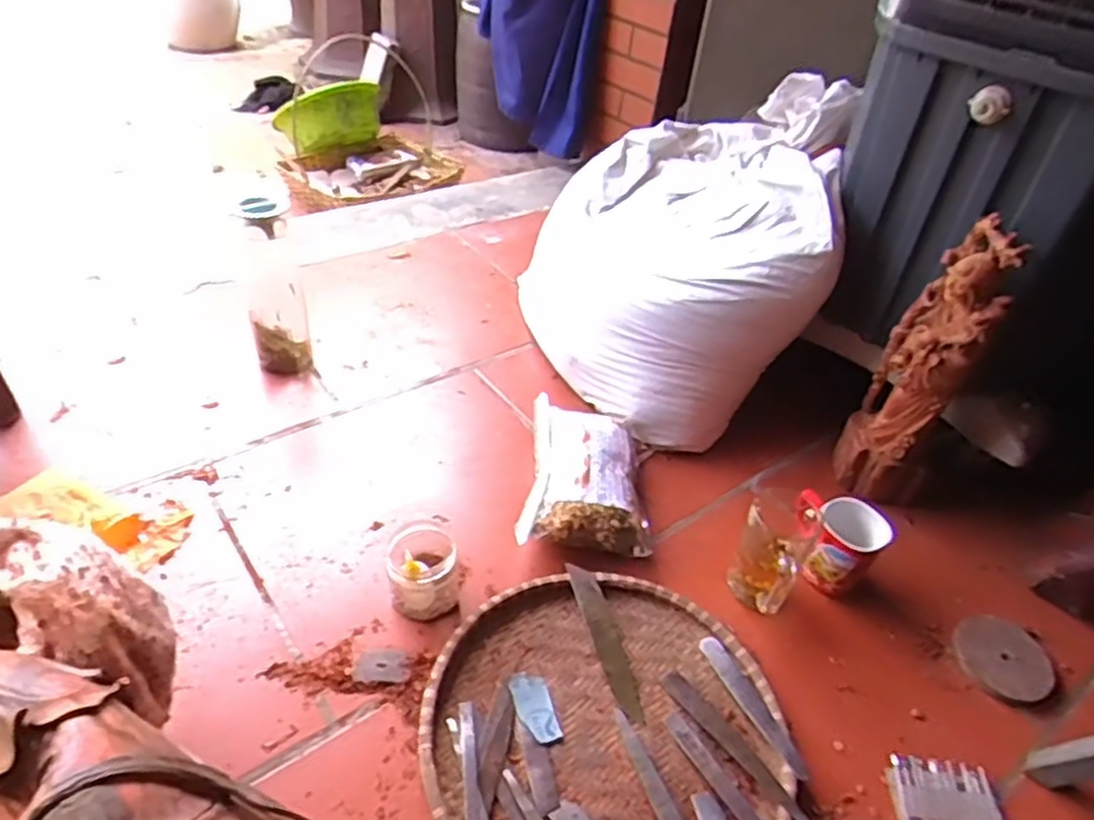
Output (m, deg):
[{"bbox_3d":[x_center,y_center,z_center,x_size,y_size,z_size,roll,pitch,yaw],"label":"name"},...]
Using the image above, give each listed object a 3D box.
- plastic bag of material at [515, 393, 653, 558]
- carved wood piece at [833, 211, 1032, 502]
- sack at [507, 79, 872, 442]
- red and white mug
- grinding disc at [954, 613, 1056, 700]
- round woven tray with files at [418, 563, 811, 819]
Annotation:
[{"bbox_3d":[0.042,0.080,0.902,0.151,0.070,0.232,3,40,-4],"label":"plastic bag of material"},{"bbox_3d":[0.456,-0.052,0.872,0.099,0.343,0.111,22,42,18],"label":"carved wood piece"},{"bbox_3d":[0.206,-0.230,1.063,0.399,0.362,0.441,-13,43,-22],"label":"sack"},{"bbox_3d":[0.327,0.154,0.827,0.102,0.094,0.078,25,43,21],"label":"red and white mug"},{"bbox_3d":[0.497,0.267,0.778,0.096,0.011,0.092,1,48,-1],"label":"grinding disc"},{"bbox_3d":[0.060,0.302,0.669,0.336,0.027,0.332,4,40,-3],"label":"round woven tray with files"}]

